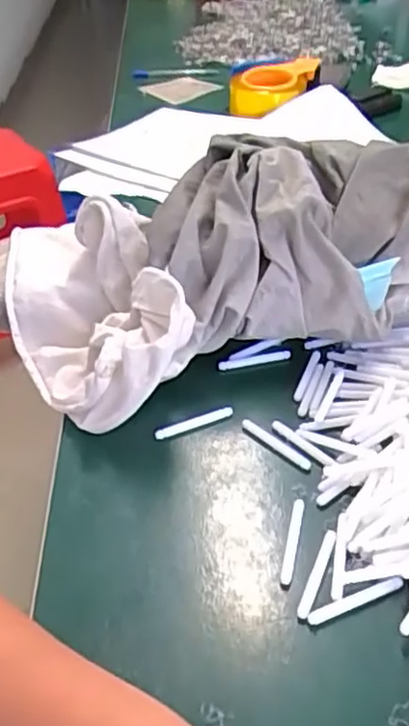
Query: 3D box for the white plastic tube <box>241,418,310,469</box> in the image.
[{"bbox_3d":[0.050,0.056,0.460,0.057,0.008,0.009,29,50,34],"label":"white plastic tube"}]

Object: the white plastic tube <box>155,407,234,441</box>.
[{"bbox_3d":[-0.007,0.044,0.474,0.058,0.007,0.007,-18,41,-17],"label":"white plastic tube"}]

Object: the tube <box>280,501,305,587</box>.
[{"bbox_3d":[0.053,0.105,0.398,0.007,0.004,0.062,7,41,13],"label":"tube"}]

